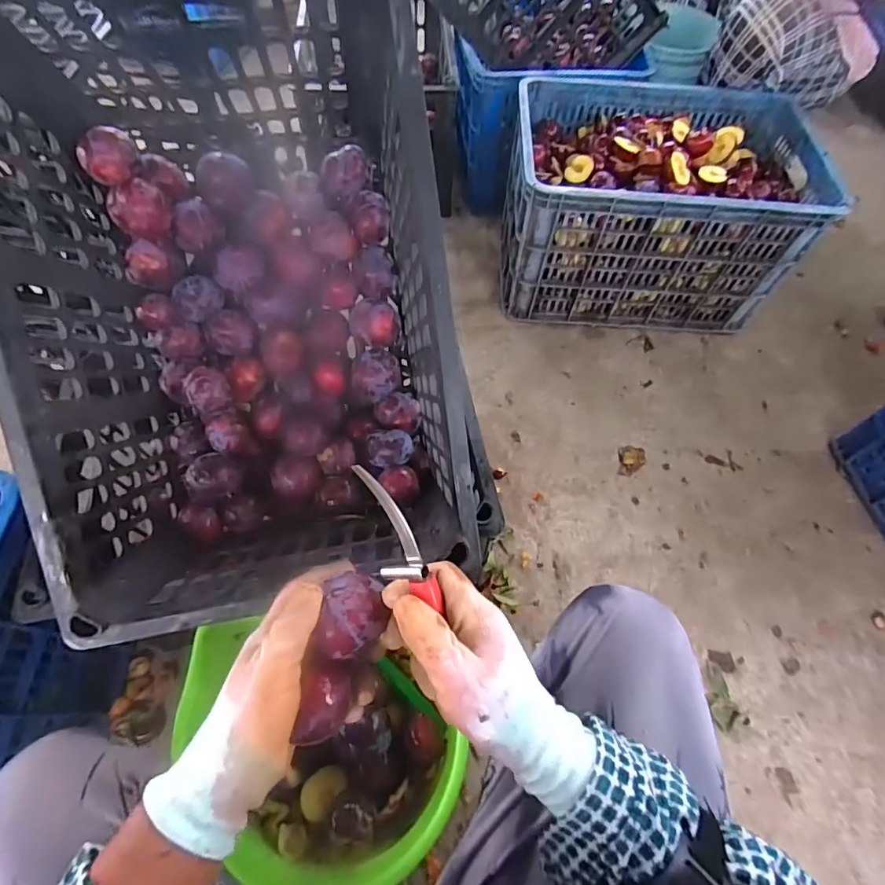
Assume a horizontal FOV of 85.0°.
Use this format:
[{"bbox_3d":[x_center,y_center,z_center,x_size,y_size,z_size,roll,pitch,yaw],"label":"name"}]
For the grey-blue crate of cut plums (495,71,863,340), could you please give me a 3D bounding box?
[{"bbox_3d":[0.405,-0.479,1.005,0.539,0.319,0.376,8,62,1],"label":"grey-blue crate of cut plums"}]

